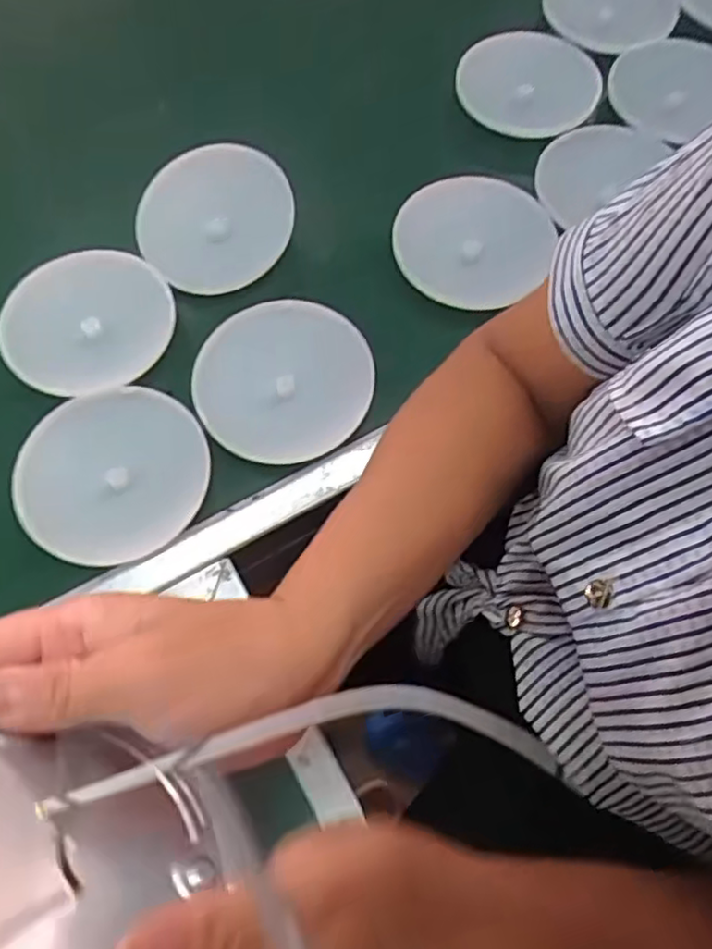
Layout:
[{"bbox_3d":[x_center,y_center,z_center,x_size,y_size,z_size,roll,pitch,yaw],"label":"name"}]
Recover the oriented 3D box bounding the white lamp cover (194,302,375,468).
[{"bbox_3d":[-0.047,-0.058,0.435,0.109,0.027,0.103,-31,69,-13],"label":"white lamp cover"}]

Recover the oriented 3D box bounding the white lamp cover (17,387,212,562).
[{"bbox_3d":[-0.145,-0.001,0.408,0.099,0.022,0.110,20,67,9],"label":"white lamp cover"}]

